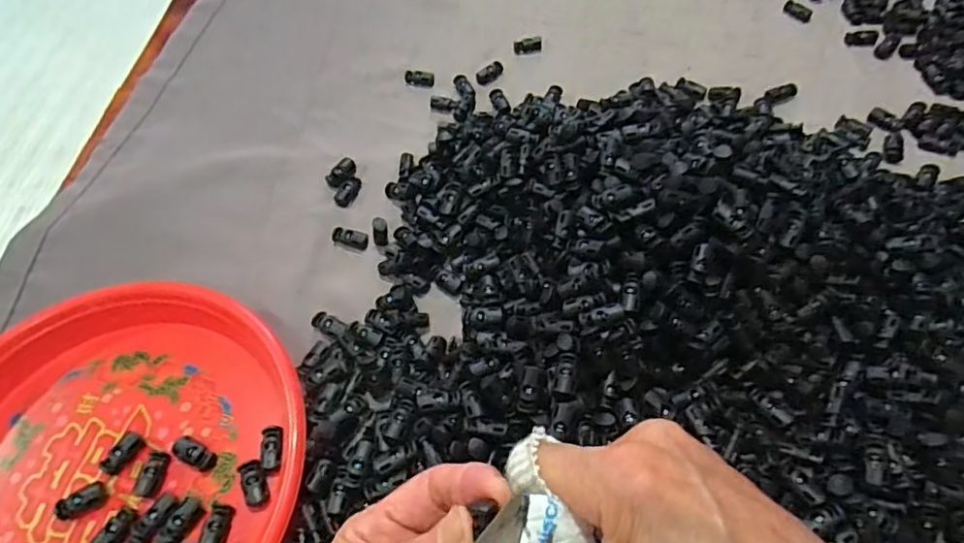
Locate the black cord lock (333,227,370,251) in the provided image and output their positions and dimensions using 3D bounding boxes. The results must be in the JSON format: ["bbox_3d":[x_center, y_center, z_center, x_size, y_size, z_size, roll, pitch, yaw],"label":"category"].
[{"bbox_3d":[-0.103,-0.026,0.453,0.029,0.008,0.013,14,60,12],"label":"black cord lock"}]

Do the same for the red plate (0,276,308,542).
[{"bbox_3d":[-0.237,0.123,0.357,0.244,0.033,0.244,-2,58,3],"label":"red plate"}]

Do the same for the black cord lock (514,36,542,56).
[{"bbox_3d":[0.046,-0.221,0.566,0.029,0.011,0.009,-15,58,-6],"label":"black cord lock"}]

